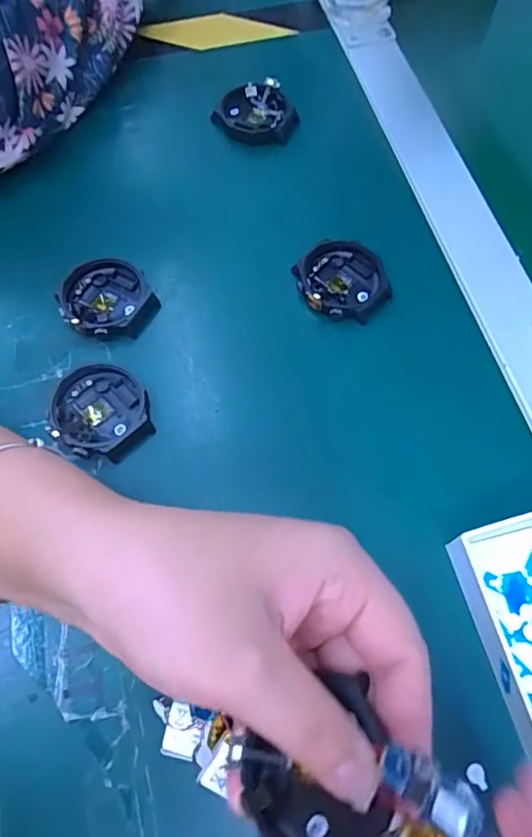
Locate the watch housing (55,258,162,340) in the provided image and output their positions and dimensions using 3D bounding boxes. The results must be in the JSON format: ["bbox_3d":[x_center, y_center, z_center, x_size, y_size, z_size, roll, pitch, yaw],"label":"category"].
[{"bbox_3d":[-0.092,-0.067,0.307,0.049,0.010,0.051,0,66,1],"label":"watch housing"}]

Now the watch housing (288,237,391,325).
[{"bbox_3d":[0.044,-0.081,0.312,0.051,0.011,0.051,-9,66,-3],"label":"watch housing"}]

